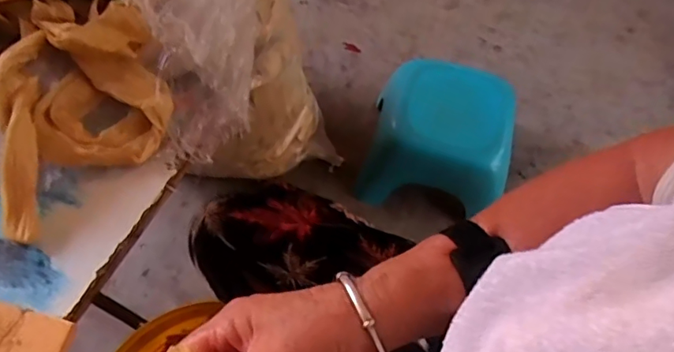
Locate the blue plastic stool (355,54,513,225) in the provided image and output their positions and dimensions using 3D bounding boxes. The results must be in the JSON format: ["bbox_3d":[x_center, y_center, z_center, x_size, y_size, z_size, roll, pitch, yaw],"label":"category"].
[{"bbox_3d":[0.174,-0.056,0.907,0.232,0.157,0.209,15,62,5],"label":"blue plastic stool"}]

